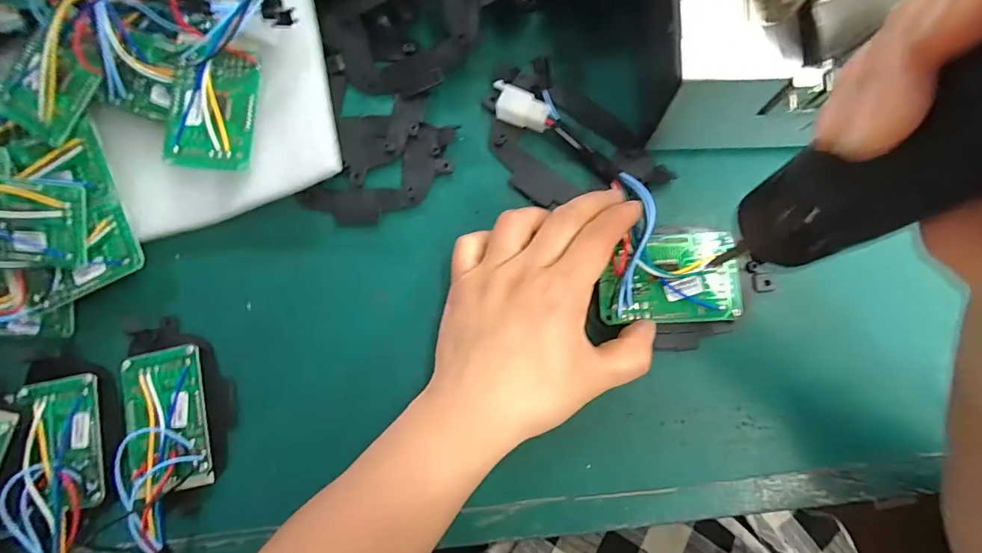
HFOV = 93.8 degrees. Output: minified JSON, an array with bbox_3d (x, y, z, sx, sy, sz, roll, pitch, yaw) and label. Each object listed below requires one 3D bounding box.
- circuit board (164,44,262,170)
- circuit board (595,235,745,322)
[{"bbox_3d":[-0.165,-0.098,0.270,0.049,0.011,0.070,2,83,7],"label":"circuit board"},{"bbox_3d":[0.099,0.001,0.254,0.074,0.014,0.048,-3,88,5],"label":"circuit board"}]

